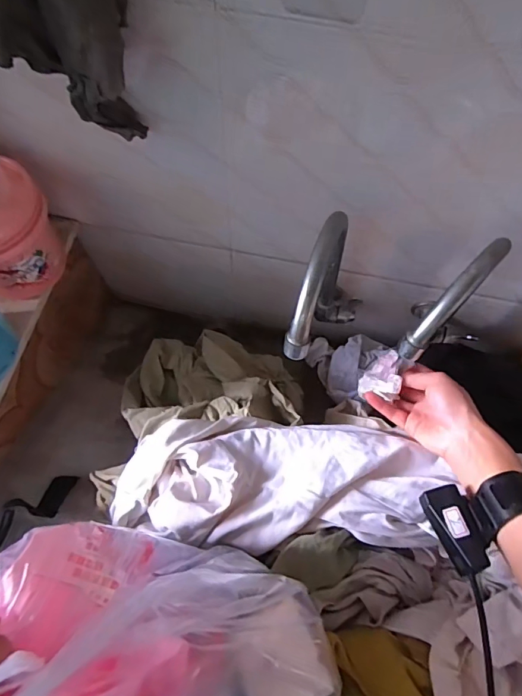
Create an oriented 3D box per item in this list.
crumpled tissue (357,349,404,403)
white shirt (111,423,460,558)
[{"bbox_3d":[0.134,0.028,0.494,0.038,0.033,0.052,5,68,0],"label":"crumpled tissue"},{"bbox_3d":[0.015,0.143,0.462,0.349,0.068,0.134,4,68,-1],"label":"white shirt"}]

